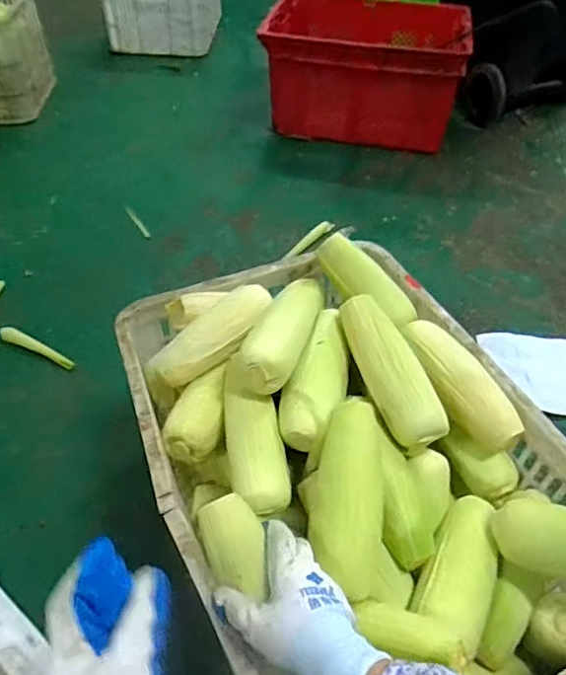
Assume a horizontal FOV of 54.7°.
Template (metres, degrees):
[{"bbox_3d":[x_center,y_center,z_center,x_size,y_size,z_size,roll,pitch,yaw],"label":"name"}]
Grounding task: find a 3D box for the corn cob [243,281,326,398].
[{"bbox_3d":[0.003,-0.017,0.657,0.067,0.051,0.195,15,48,12],"label":"corn cob"}]

